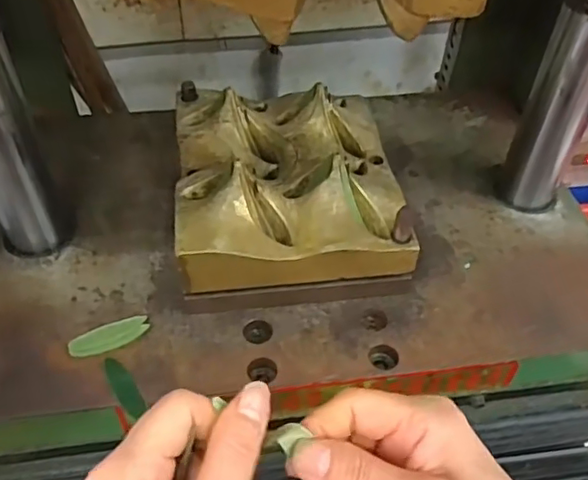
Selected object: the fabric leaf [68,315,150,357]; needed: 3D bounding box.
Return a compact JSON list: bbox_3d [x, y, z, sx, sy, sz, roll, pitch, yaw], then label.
[{"bbox_3d":[-0.129,0.068,0.406,0.054,0.005,0.019,-17,50,-16],"label":"fabric leaf"}]

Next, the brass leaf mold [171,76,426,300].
[{"bbox_3d":[-0.006,-0.046,0.461,0.165,0.084,0.191,-5,48,-6],"label":"brass leaf mold"}]

